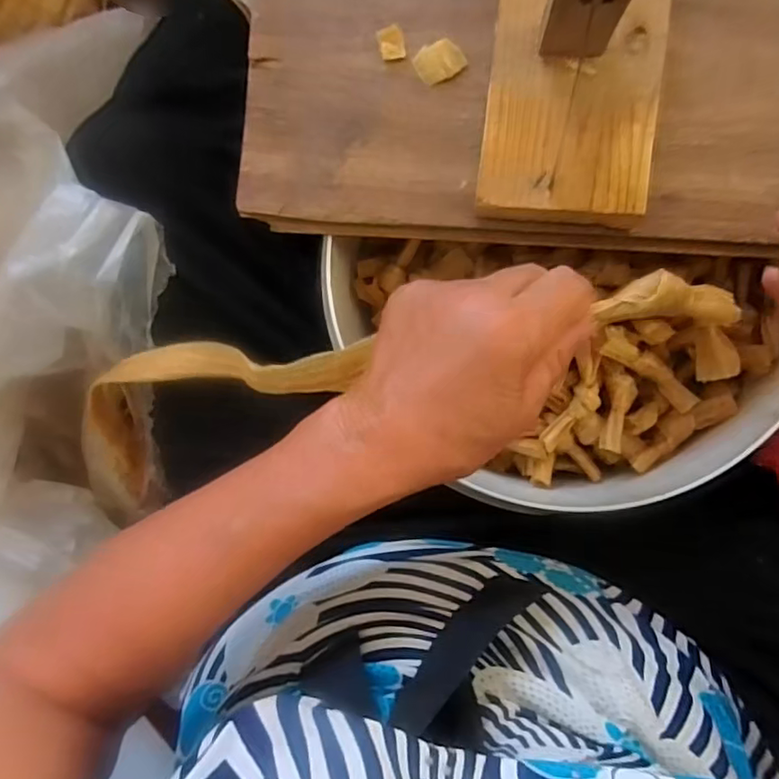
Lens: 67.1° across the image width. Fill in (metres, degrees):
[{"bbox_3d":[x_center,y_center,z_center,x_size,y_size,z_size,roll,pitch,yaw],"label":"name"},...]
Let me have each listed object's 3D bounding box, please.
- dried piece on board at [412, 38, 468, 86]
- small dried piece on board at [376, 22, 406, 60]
[{"bbox_3d":[0.029,-0.188,0.337,0.027,0.006,0.020,-19,89,5],"label":"dried piece on board"},{"bbox_3d":[0.001,-0.201,0.340,0.014,0.005,0.019,-13,90,5],"label":"small dried piece on board"}]

